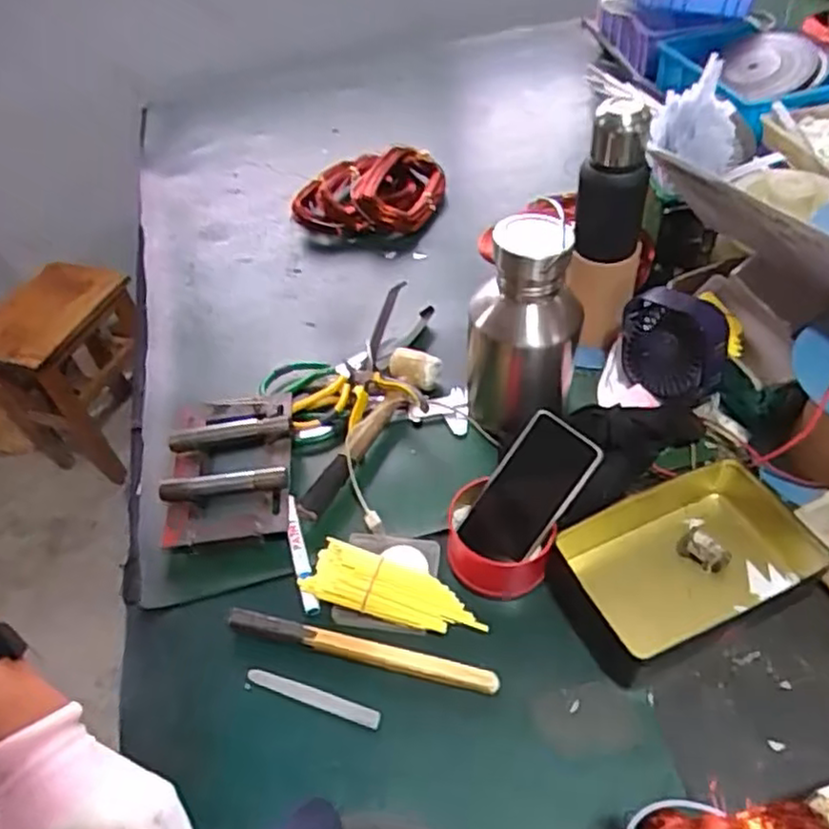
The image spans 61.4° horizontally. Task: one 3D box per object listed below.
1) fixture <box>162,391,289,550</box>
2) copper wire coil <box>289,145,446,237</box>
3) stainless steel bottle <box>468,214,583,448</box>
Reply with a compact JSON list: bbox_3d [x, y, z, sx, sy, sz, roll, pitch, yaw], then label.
[{"bbox_3d":[-0.207,0.058,0.787,0.131,0.049,0.189,-9,48,1],"label":"fixture"},{"bbox_3d":[-0.076,-0.352,1.115,0.237,0.076,0.143,2,49,10],"label":"copper wire coil"},{"bbox_3d":[0.116,-0.087,0.755,0.117,0.241,0.116,-3,49,5],"label":"stainless steel bottle"}]

